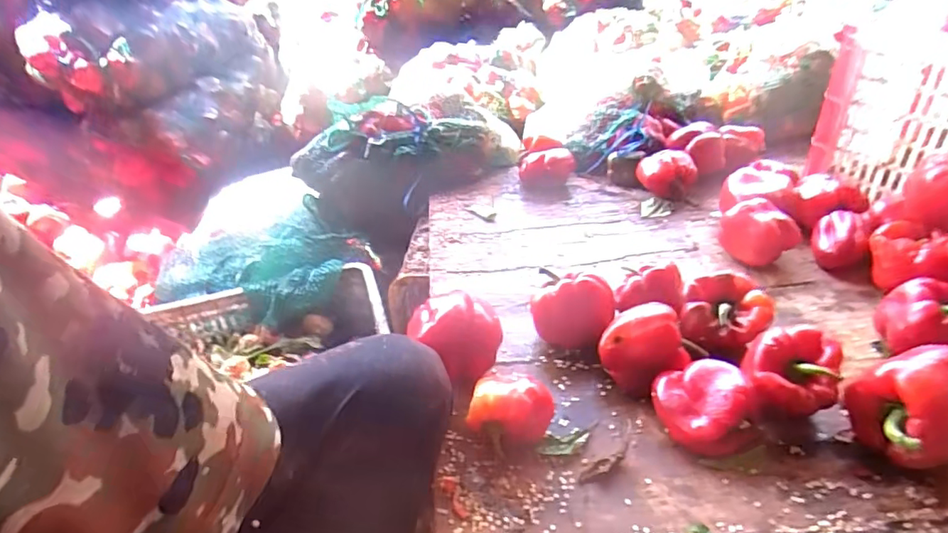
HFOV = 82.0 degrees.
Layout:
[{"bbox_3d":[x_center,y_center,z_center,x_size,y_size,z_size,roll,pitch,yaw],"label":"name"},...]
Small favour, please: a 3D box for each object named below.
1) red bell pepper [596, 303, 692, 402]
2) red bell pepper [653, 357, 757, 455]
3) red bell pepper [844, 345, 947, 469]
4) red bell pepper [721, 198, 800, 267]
[{"bbox_3d":[0.192,0.092,0.611,0.075,0.084,0.091,-29,41,-34],"label":"red bell pepper"},{"bbox_3d":[0.231,0.139,0.547,0.097,0.066,0.069,14,37,25],"label":"red bell pepper"},{"bbox_3d":[0.421,0.134,0.510,0.106,0.098,0.073,-9,34,-8],"label":"red bell pepper"},{"bbox_3d":[0.409,-0.045,0.805,0.075,0.085,0.097,-15,35,-18],"label":"red bell pepper"}]

